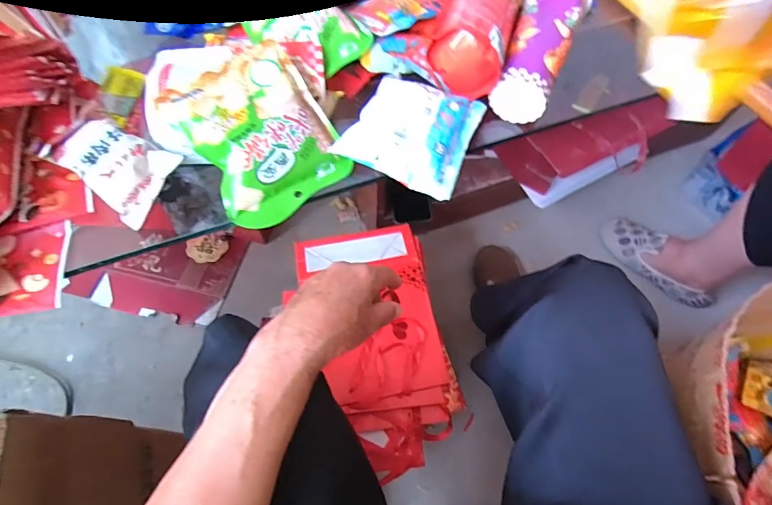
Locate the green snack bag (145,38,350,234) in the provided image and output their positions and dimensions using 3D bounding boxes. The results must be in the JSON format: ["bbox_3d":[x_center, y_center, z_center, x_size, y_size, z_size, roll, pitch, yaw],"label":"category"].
[{"bbox_3d":[-0.142,-0.131,0.409,0.137,0.061,0.199,-37,69,-18],"label":"green snack bag"}]

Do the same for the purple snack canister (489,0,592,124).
[{"bbox_3d":[0.169,-0.229,0.455,0.068,0.054,0.177,21,64,10],"label":"purple snack canister"}]

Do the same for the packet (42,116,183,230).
[{"bbox_3d":[-0.246,-0.081,0.391,0.097,0.022,0.074,39,78,-6],"label":"packet"}]

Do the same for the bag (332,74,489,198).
[{"bbox_3d":[0.028,-0.127,0.411,0.120,0.040,0.119,24,64,11],"label":"bag"}]

